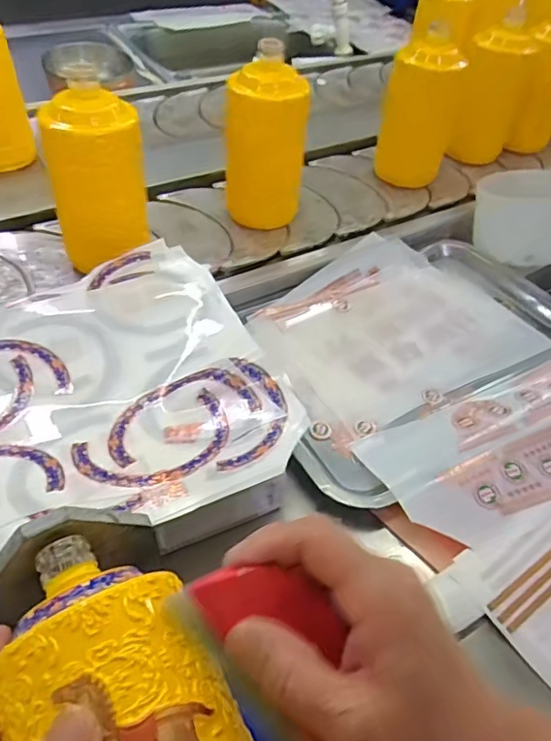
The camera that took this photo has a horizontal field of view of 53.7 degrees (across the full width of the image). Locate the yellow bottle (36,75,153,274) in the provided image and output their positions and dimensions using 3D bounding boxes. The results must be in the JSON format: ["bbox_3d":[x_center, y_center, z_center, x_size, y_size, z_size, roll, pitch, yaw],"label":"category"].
[{"bbox_3d":[-0.169,-0.177,0.529,0.076,0.170,0.075,3,47,-3],"label":"yellow bottle"}]

